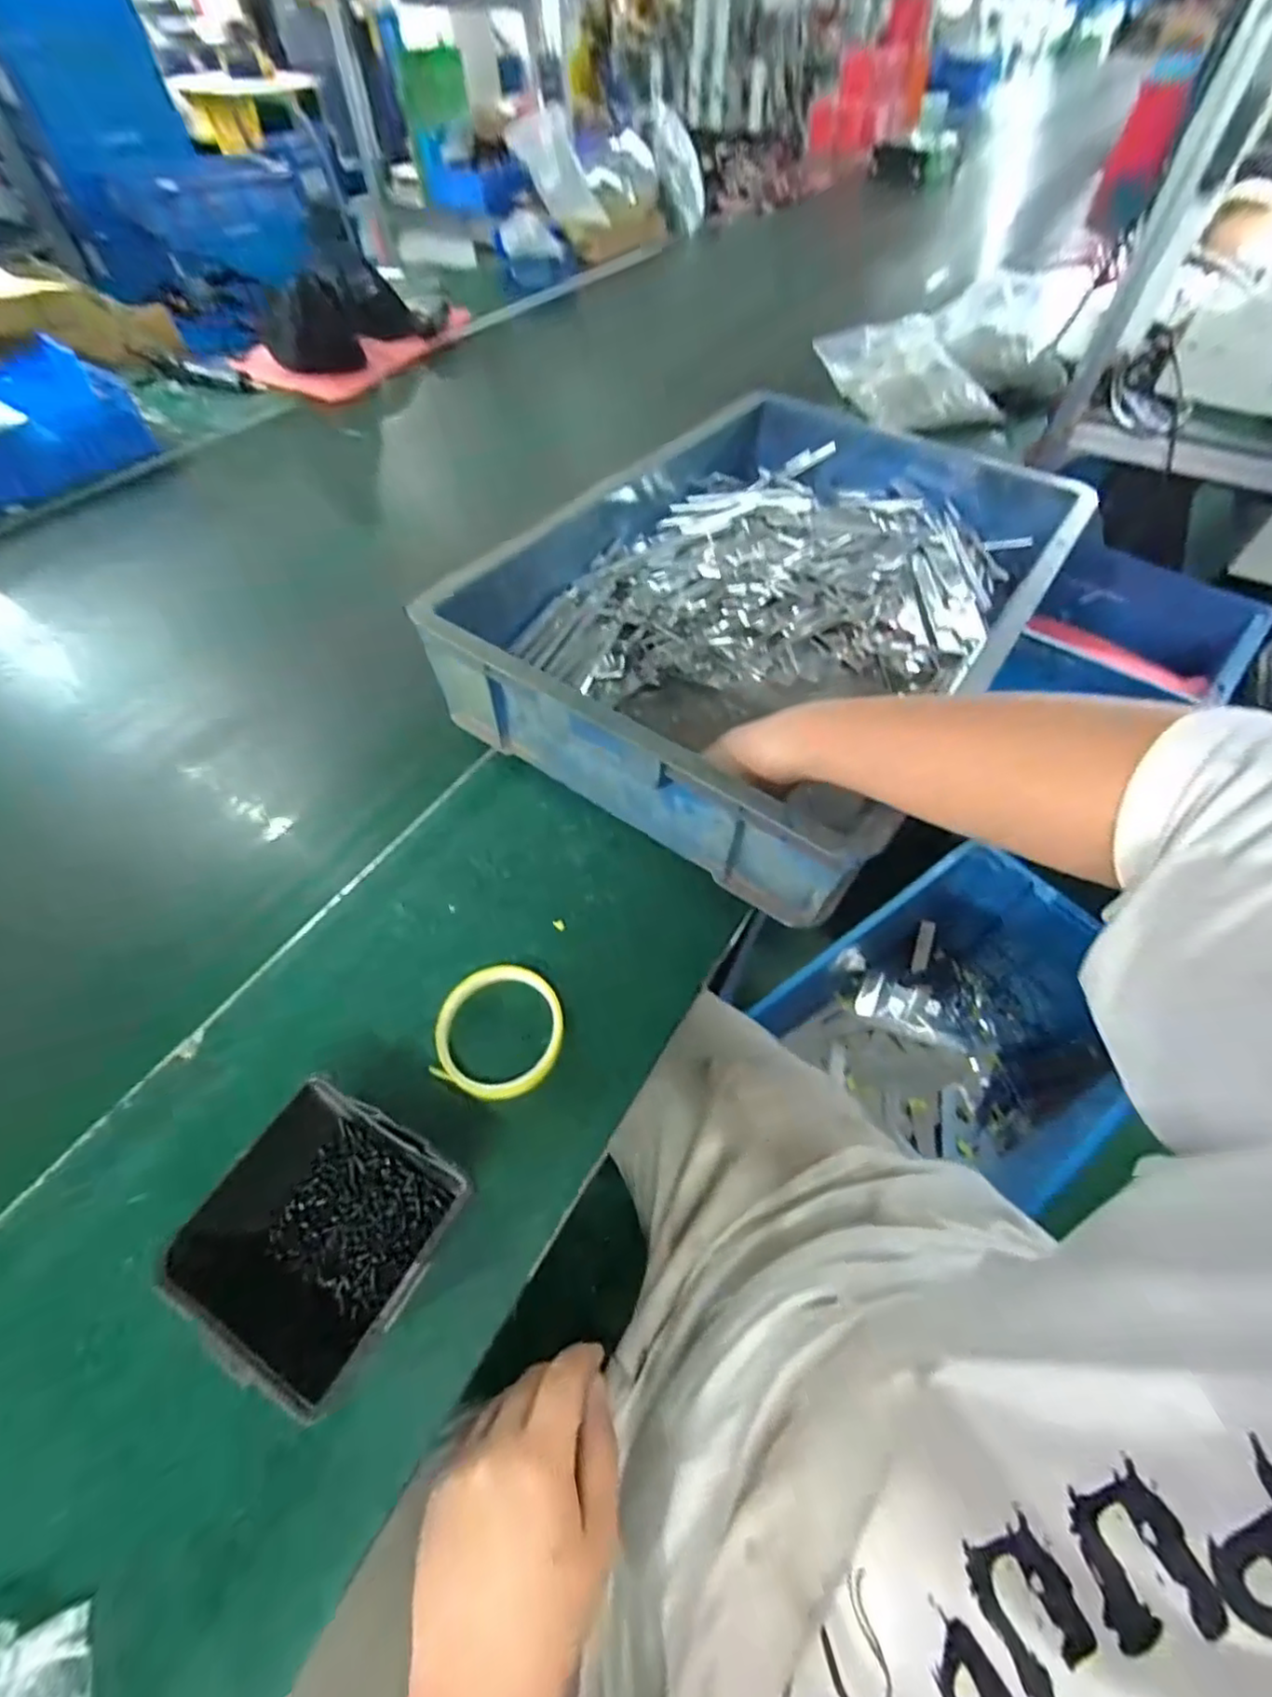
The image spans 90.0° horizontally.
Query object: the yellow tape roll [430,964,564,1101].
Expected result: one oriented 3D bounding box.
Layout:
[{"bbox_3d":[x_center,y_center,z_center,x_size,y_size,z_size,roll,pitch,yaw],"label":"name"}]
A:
[{"bbox_3d":[-0.096,0.128,0.449,0.087,0.018,0.093,-2,55,-5],"label":"yellow tape roll"}]

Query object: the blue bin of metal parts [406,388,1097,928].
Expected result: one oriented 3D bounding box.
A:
[{"bbox_3d":[0.150,-0.257,0.661,0.412,0.129,0.613,32,59,18],"label":"blue bin of metal parts"}]

